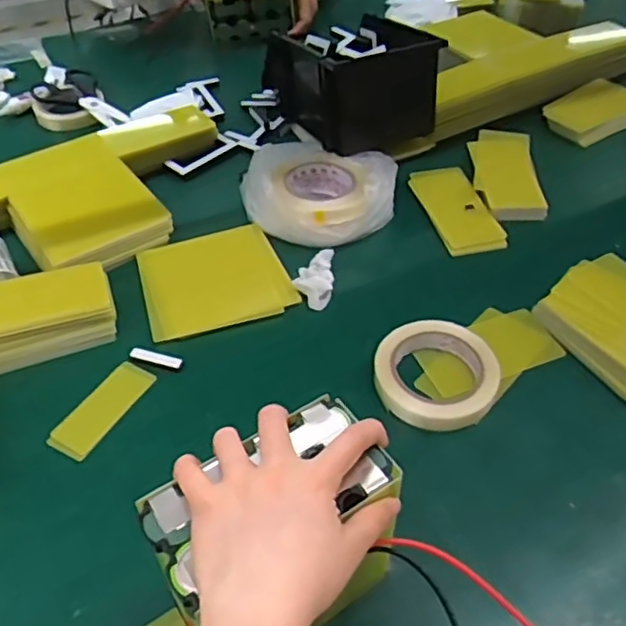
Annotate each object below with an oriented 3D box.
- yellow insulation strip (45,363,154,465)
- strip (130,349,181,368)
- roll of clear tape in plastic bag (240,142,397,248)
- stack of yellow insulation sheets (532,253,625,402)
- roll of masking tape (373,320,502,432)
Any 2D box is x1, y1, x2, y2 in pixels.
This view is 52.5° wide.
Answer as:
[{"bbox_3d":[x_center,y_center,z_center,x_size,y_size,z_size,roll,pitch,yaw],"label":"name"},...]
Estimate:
[{"bbox_3d":[-0.194,0.087,0.583,0.046,0.004,0.104,22,50,20],"label":"yellow insulation strip"},{"bbox_3d":[-0.154,0.045,0.621,0.055,0.007,0.012,13,50,11],"label":"strip"},{"bbox_3d":[0.010,-0.151,0.756,0.158,0.061,0.147,0,46,0],"label":"roll of clear tape in plastic bag"},{"bbox_3d":[0.302,0.010,0.617,0.124,0.036,0.142,-33,54,-27],"label":"stack of yellow insulation sheets"},{"bbox_3d":[0.114,0.056,0.586,0.109,0.034,0.098,-10,47,-8],"label":"roll of masking tape"}]

